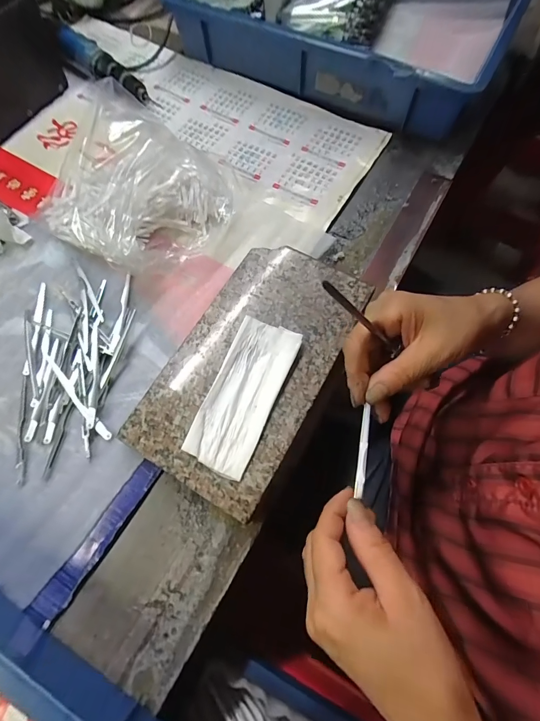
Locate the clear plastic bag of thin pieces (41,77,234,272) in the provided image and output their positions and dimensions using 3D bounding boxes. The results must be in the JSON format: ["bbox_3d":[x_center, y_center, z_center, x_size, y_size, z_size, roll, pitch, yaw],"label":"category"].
[{"bbox_3d":[-0.146,-0.186,0.382,0.191,0.076,0.168,35,74,12],"label":"clear plastic bag of thin pieces"}]

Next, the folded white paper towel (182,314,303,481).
[{"bbox_3d":[-0.022,0.027,0.302,0.054,0.011,0.133,22,73,10],"label":"folded white paper towel"}]

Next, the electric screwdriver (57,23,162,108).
[{"bbox_3d":[-0.236,-0.410,0.494,0.191,0.041,0.044,41,77,15],"label":"electric screwdriver"}]

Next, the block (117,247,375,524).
[{"bbox_3d":[-0.013,0.001,0.331,0.131,0.032,0.237,28,74,12],"label":"block"}]

